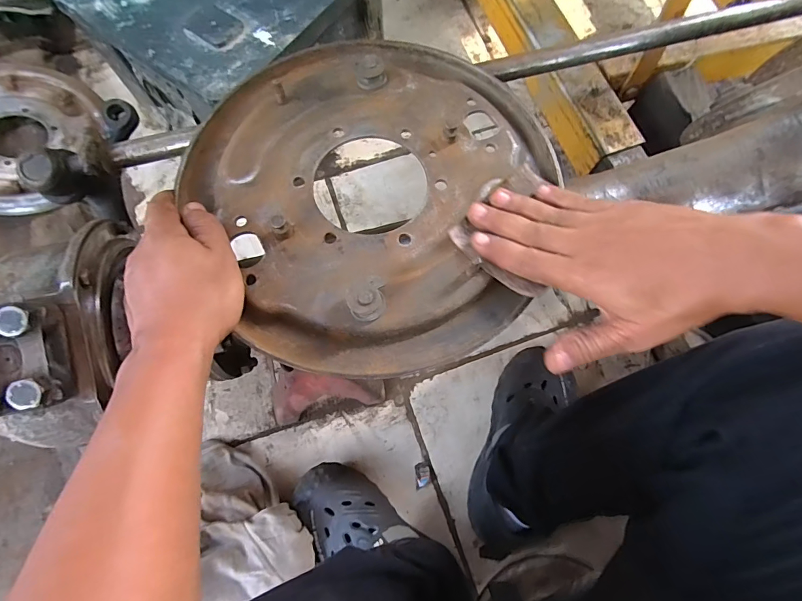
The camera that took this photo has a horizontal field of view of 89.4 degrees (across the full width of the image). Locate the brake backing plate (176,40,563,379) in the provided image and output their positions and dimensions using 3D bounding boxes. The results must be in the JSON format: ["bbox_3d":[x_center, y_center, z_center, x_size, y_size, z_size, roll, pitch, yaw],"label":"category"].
[{"bbox_3d":[-0.031,-0.096,0.323,0.280,0.035,0.293,0,74,0],"label":"brake backing plate"}]

